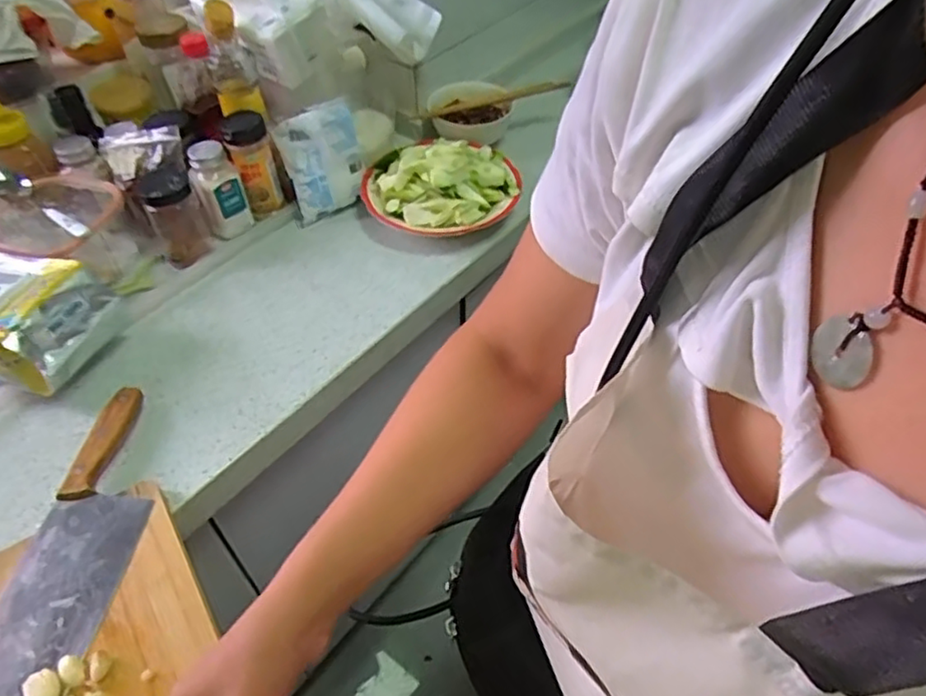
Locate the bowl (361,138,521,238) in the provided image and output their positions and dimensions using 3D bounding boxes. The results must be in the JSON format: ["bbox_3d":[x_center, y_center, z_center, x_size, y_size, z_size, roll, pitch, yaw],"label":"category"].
[{"bbox_3d":[-0.028,-0.216,0.857,0.204,0.087,0.169,-7,49,-5],"label":"bowl"}]

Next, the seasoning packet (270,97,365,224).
[{"bbox_3d":[-0.181,-0.243,0.849,0.098,0.132,0.040,-21,30,-12],"label":"seasoning packet"}]

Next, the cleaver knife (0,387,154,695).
[{"bbox_3d":[-0.322,0.169,0.559,0.085,0.029,0.301,5,49,6],"label":"cleaver knife"}]

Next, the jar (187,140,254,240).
[{"bbox_3d":[-0.302,-0.196,0.812,0.055,0.111,0.041,-23,52,-18],"label":"jar"}]

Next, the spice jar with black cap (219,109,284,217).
[{"bbox_3d":[-0.270,-0.237,0.842,0.053,0.115,0.063,-19,51,-15],"label":"spice jar with black cap"}]

